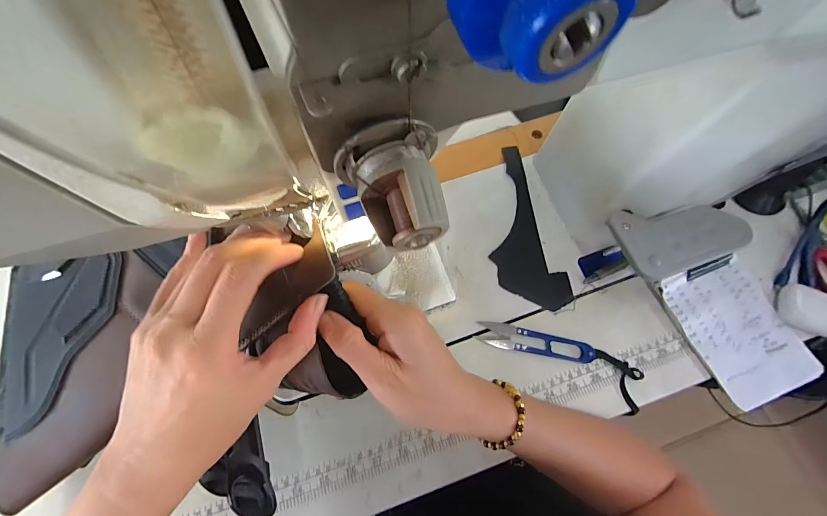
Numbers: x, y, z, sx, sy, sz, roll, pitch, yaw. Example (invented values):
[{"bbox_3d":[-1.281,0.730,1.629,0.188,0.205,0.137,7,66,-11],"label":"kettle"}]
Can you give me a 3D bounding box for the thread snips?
[{"bbox_3d":[0.150,0.099,0.376,0.166,0.009,0.041,23,67,13],"label":"thread snips"}]

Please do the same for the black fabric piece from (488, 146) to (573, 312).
[{"bbox_3d":[0.119,-0.037,0.428,0.074,0.007,0.200,-12,76,-10],"label":"black fabric piece"}]

